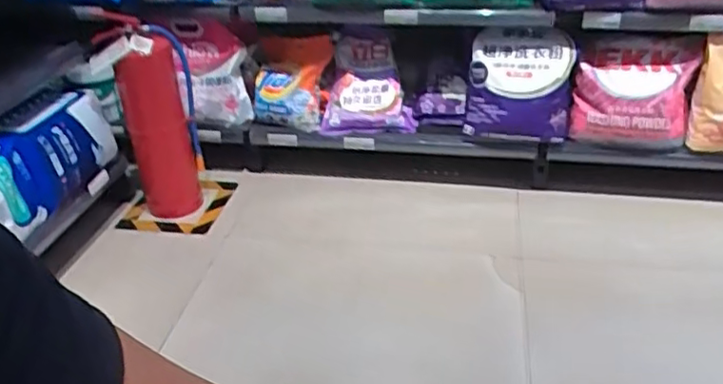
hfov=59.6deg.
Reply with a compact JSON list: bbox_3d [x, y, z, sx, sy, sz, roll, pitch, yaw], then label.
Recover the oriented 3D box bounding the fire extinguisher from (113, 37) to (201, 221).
[{"bbox_3d":[-0.553,-0.163,1.720,0.155,0.477,0.125,-13,34,-16],"label":"fire extinguisher"}]

